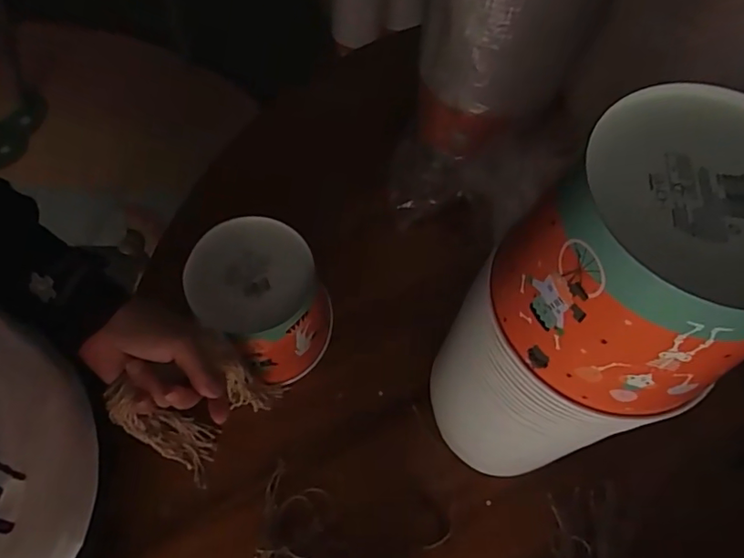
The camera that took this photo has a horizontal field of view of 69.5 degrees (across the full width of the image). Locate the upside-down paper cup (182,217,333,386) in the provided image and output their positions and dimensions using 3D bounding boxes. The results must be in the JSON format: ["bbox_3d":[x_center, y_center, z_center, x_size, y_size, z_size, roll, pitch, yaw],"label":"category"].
[{"bbox_3d":[-0.116,0.027,0.584,0.122,0.130,0.132,1,64,-2],"label":"upside-down paper cup"}]

